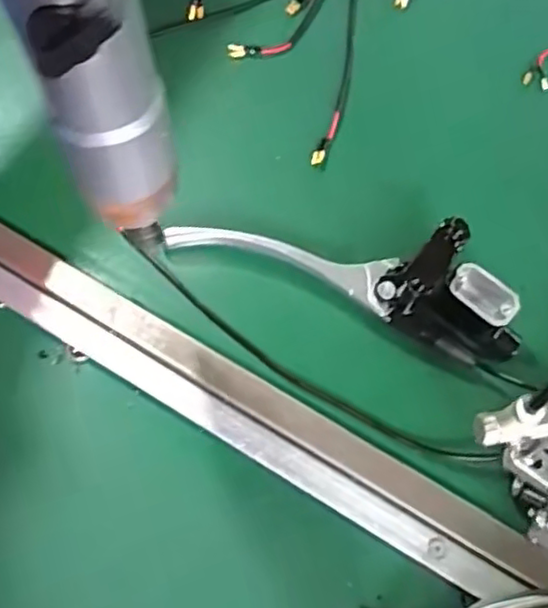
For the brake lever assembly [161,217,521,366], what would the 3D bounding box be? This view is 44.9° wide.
[{"bbox_3d":[0.046,-0.029,0.390,0.205,0.033,0.063,22,68,5],"label":"brake lever assembly"}]

